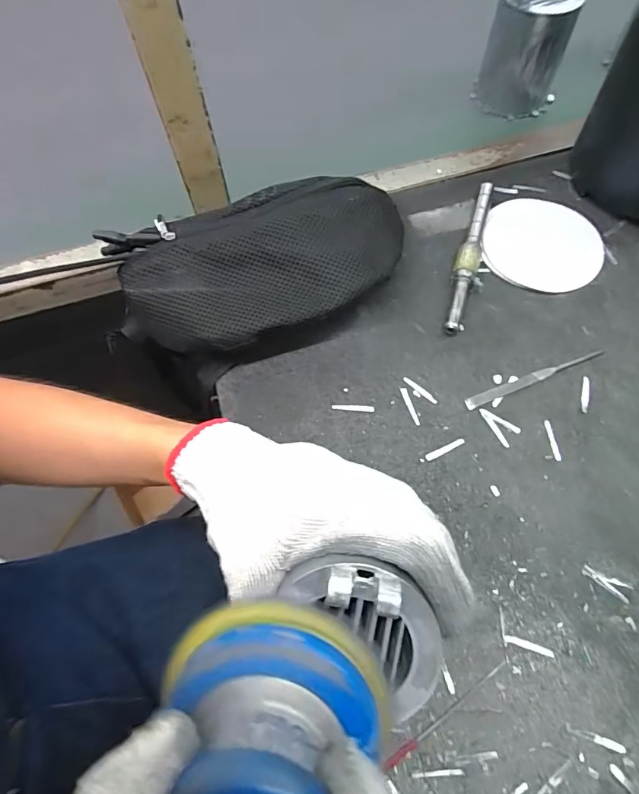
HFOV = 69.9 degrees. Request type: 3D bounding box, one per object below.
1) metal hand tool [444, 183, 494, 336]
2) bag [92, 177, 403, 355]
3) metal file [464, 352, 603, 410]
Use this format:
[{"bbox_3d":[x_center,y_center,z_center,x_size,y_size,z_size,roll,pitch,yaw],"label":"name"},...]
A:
[{"bbox_3d":[0.151,-0.144,0.460,0.022,0.021,0.183,16,67,9],"label":"metal hand tool"},{"bbox_3d":[-0.055,-0.109,0.418,0.264,0.080,0.126,-13,66,-4],"label":"bag"},{"bbox_3d":[0.192,-0.018,0.408,0.135,0.004,0.011,-21,66,-8],"label":"metal file"}]

